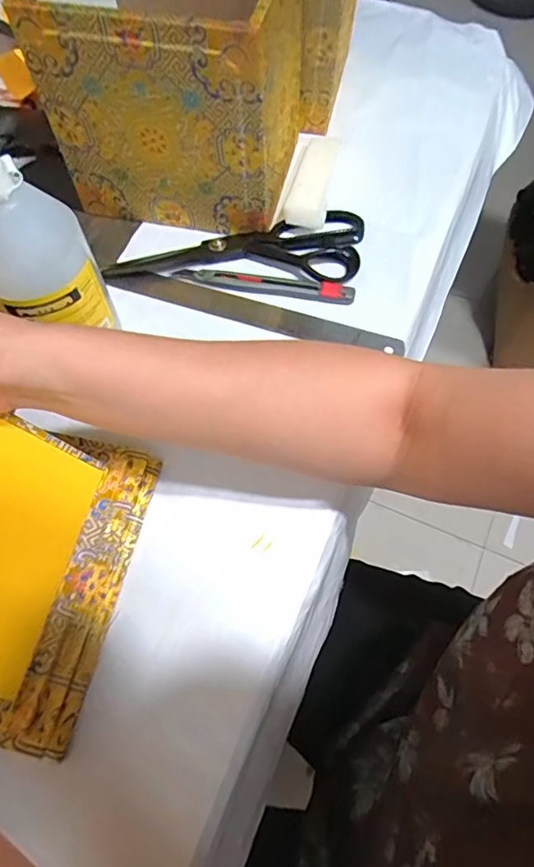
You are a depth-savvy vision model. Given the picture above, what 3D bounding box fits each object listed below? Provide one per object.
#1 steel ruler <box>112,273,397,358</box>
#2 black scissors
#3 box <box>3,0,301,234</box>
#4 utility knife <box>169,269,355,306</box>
[{"bbox_3d":[-0.013,-0.106,0.484,0.261,0.009,0.026,17,65,9],"label":"steel ruler"},{"bbox_3d":[-0.028,-0.173,0.511,0.231,0.014,0.085,1,63,2],"label":"black scissors"},{"bbox_3d":[-0.069,-0.306,0.476,0.197,0.170,0.159,11,64,6],"label":"box"},{"bbox_3d":[-0.004,-0.132,0.490,0.159,0.012,0.018,8,64,5],"label":"utility knife"}]

